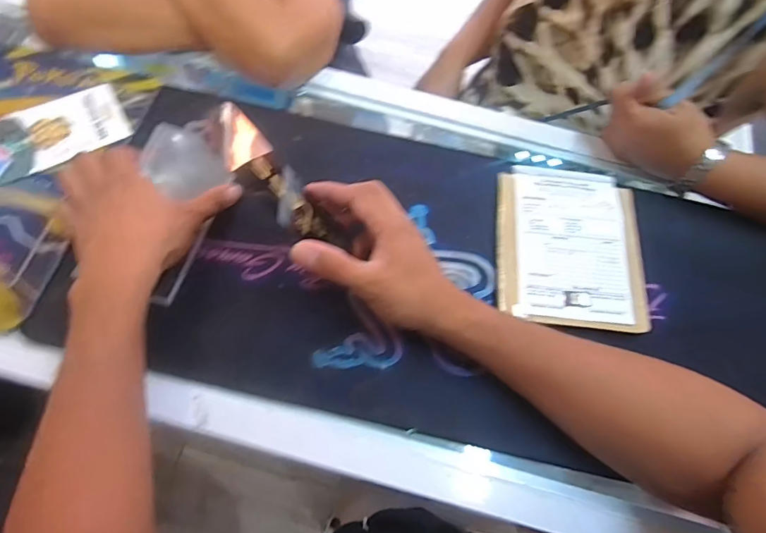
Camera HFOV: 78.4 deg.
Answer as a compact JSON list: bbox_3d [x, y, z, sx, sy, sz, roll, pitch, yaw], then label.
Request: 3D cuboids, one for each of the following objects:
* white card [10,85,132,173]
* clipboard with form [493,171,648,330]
[{"bbox_3d":[-0.317,-0.147,0.484,0.095,0.006,0.084,-25,67,-15],"label":"white card"},{"bbox_3d":[0.185,-0.024,0.461,0.139,0.012,0.167,6,64,-2],"label":"clipboard with form"}]

